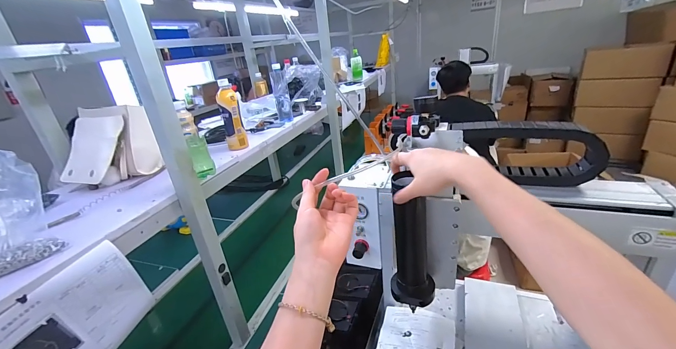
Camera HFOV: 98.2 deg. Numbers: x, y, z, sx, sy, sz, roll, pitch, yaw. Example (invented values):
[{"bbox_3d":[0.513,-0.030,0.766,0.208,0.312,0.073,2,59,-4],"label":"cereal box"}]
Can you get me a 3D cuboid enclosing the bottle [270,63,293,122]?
[{"bbox_3d":[-0.233,-0.330,1.215,0.064,0.220,0.072,-10,25,-8],"label":"bottle"}]

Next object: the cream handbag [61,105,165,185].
[{"bbox_3d":[-0.637,-0.074,0.780,0.186,0.172,0.171,10,30,32],"label":"cream handbag"}]

